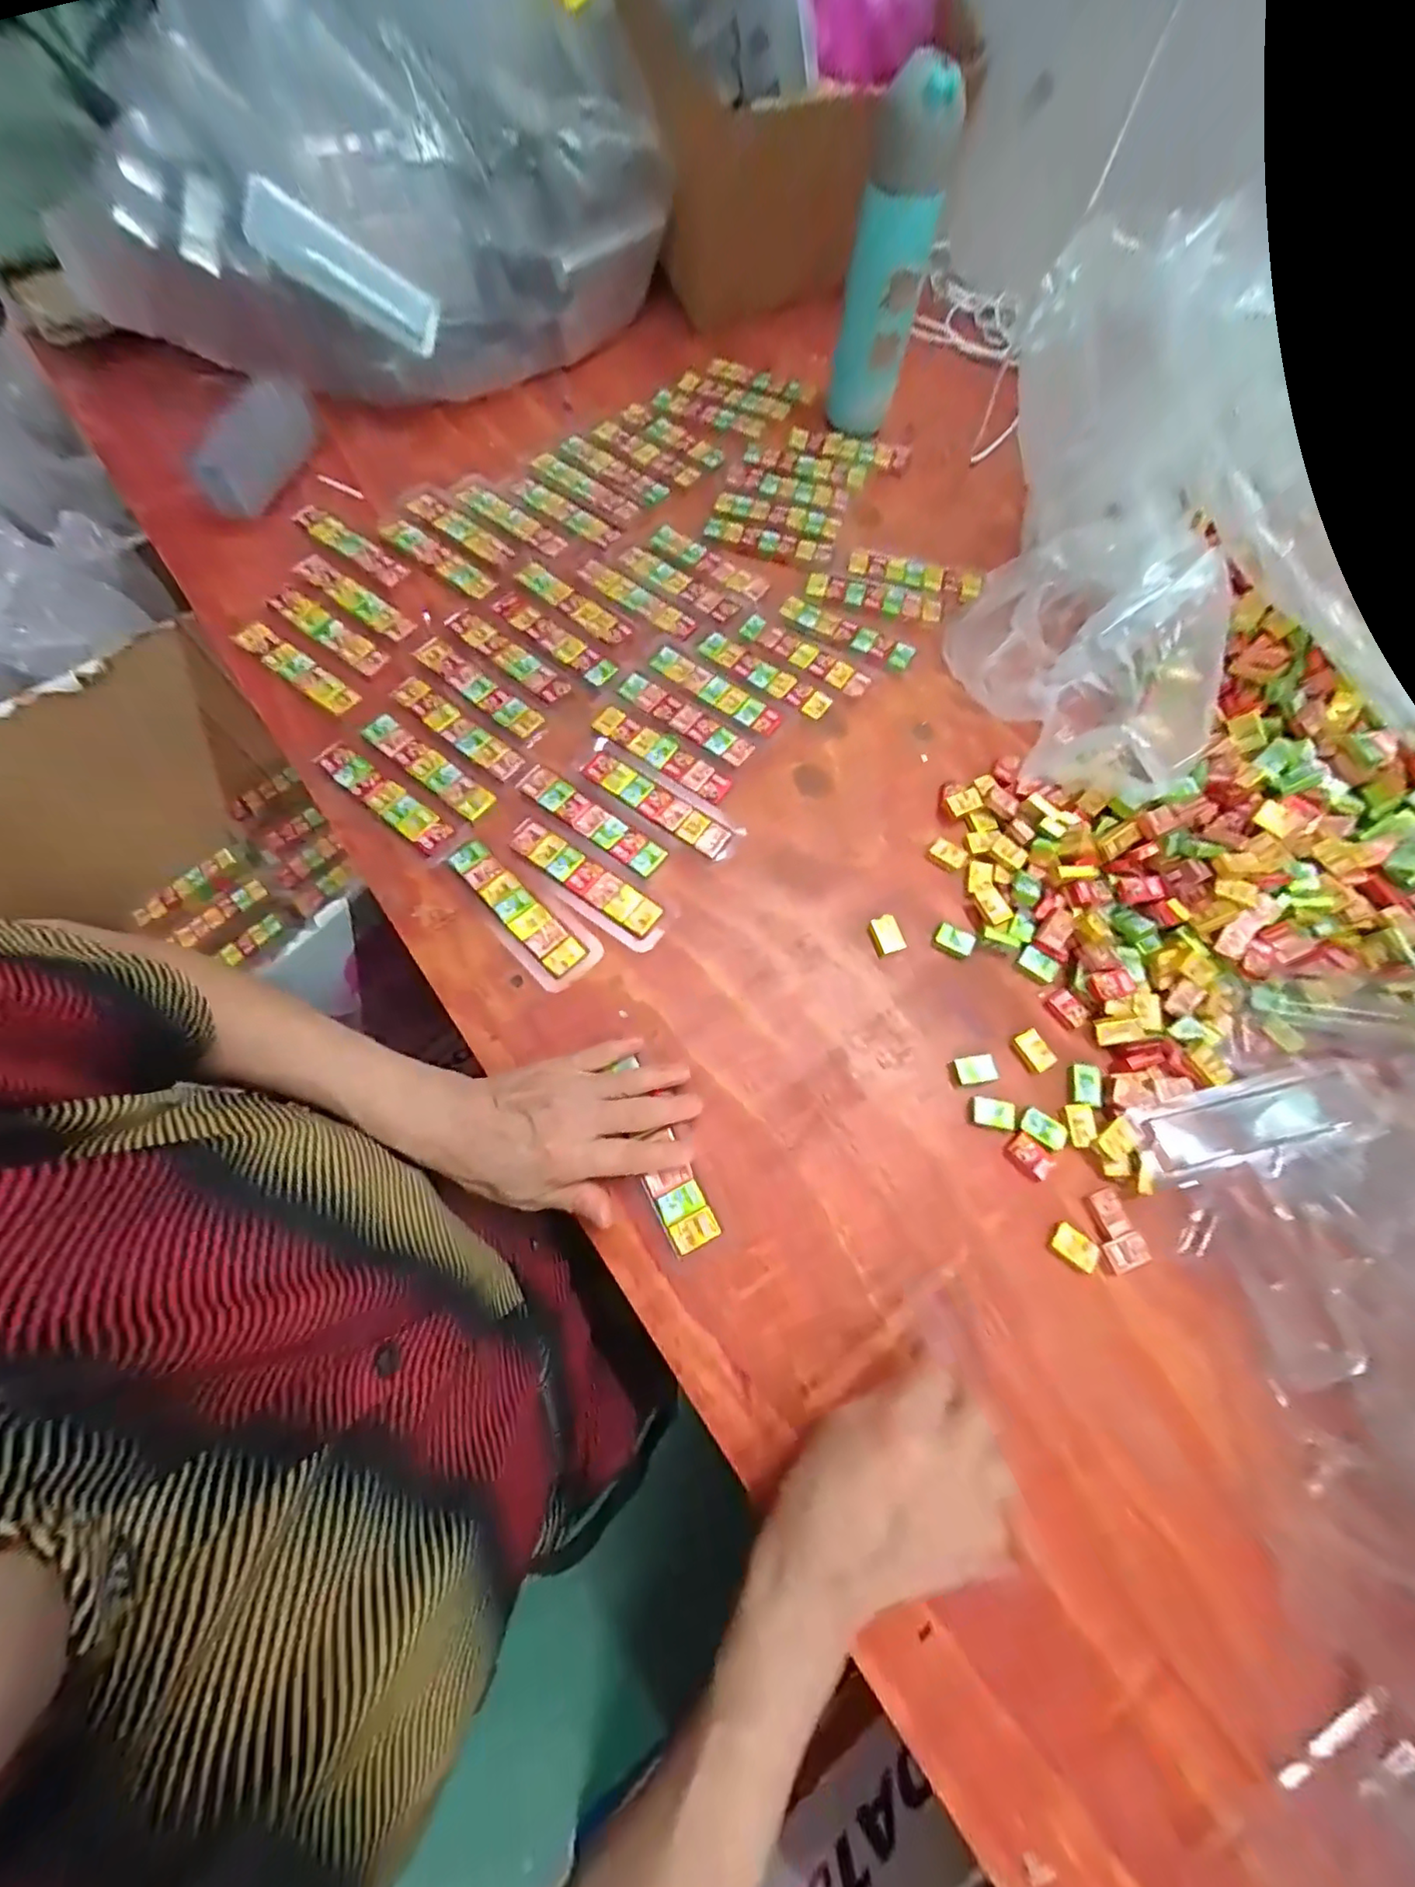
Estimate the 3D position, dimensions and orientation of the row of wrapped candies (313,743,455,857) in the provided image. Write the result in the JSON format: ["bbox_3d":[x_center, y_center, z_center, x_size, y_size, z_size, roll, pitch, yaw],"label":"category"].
[{"bbox_3d":[-0.233,-0.107,0.438,0.122,0.005,0.025,37,72,11],"label":"row of wrapped candies"}]

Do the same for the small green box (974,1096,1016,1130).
[{"bbox_3d":[0.180,0.106,0.383,0.025,0.004,0.016,13,69,2],"label":"small green box"}]

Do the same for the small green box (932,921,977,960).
[{"bbox_3d":[0.171,-0.001,0.426,0.026,0.005,0.020,28,71,8],"label":"small green box"}]

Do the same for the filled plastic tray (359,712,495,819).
[{"bbox_3d":[-0.204,-0.130,0.449,0.116,0.004,0.024,38,72,11],"label":"filled plastic tray"}]

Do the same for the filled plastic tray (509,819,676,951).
[{"bbox_3d":[-0.084,-0.042,0.425,0.127,0.004,0.036,32,71,9],"label":"filled plastic tray"}]

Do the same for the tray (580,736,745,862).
[{"bbox_3d":[-0.034,-0.106,0.450,0.129,0.006,0.034,34,72,10],"label":"tray"}]

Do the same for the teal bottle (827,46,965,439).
[{"bbox_3d":[0.151,-0.564,0.520,0.060,0.212,0.052,9,69,1],"label":"teal bottle"}]

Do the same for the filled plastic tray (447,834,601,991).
[{"bbox_3d":[-0.126,-0.022,0.415,0.044,0.005,0.127,-42,77,-16],"label":"filled plastic tray"}]

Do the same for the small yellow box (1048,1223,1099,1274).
[{"bbox_3d":[0.213,0.177,0.357,0.025,0.006,0.018,36,72,10],"label":"small yellow box"}]

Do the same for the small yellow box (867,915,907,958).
[{"bbox_3d":[0.124,-0.006,0.424,0.021,0.008,0.027,-16,71,-8],"label":"small yellow box"}]

